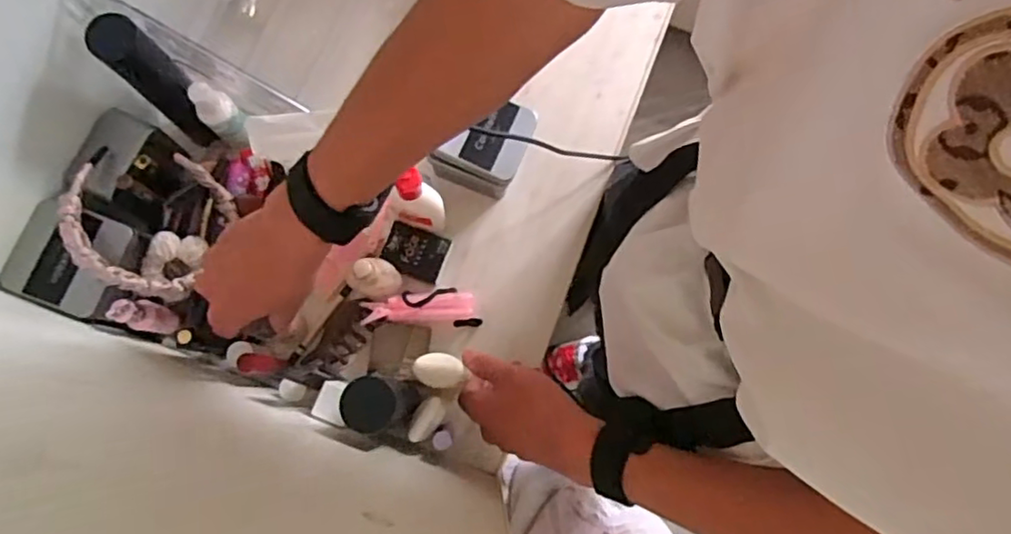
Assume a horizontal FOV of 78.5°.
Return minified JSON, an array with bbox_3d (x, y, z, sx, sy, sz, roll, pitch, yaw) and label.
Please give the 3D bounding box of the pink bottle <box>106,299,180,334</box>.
[{"bbox_3d":[-0.320,0.043,0.550,0.025,0.073,0.027,0,78,-2],"label":"pink bottle"}]

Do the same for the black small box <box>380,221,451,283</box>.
[{"bbox_3d":[-0.092,-0.015,0.628,0.064,0.010,0.048,20,78,3],"label":"black small box"}]

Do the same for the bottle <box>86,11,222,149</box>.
[{"bbox_3d":[-0.310,-0.164,0.561,0.032,0.177,0.041,40,79,7],"label":"bottle"}]

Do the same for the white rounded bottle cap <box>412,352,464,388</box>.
[{"bbox_3d":[-0.054,0.084,0.504,0.039,0.019,0.027,8,77,0],"label":"white rounded bottle cap"}]

